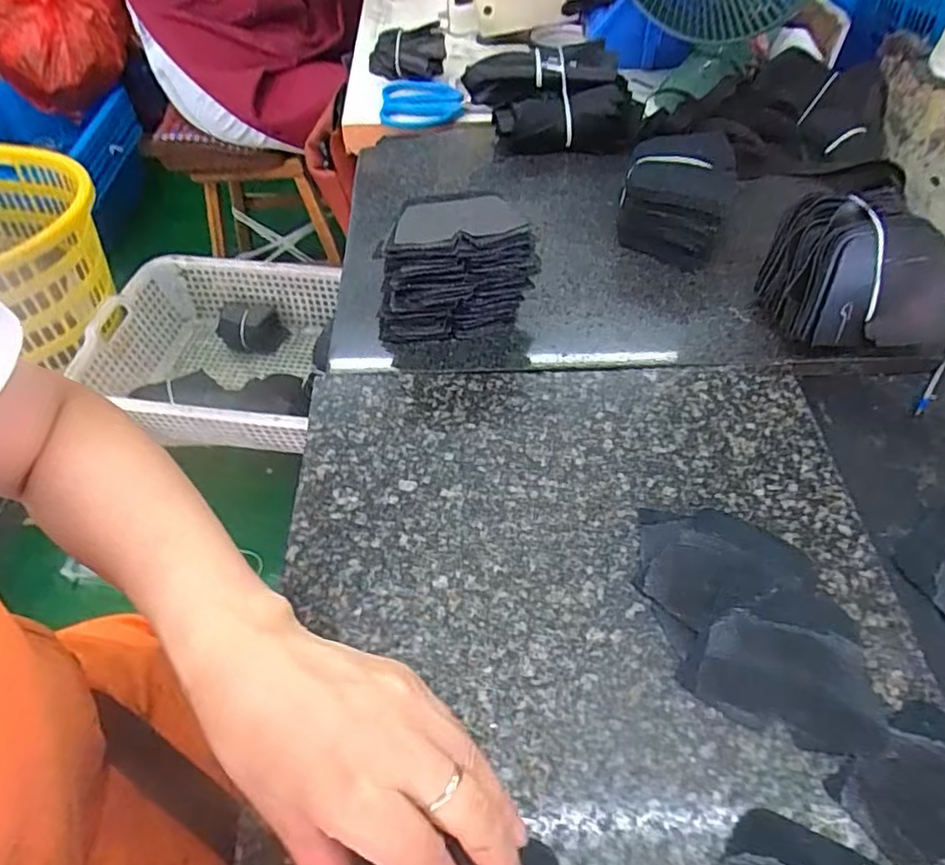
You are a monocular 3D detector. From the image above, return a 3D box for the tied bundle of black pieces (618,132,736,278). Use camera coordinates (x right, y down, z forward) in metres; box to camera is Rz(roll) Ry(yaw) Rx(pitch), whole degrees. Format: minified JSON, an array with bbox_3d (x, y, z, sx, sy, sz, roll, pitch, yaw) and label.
[{"bbox_3d":[0.170,-0.199,0.517,0.085,0.073,0.093,13,54,10],"label":"tied bundle of black pieces"}]

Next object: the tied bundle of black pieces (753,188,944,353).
[{"bbox_3d":[0.283,-0.114,0.447,0.117,0.089,0.090,4,53,3],"label":"tied bundle of black pieces"}]

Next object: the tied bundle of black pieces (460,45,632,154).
[{"bbox_3d":[0.075,-0.333,0.616,0.163,0.077,0.076,3,53,2],"label":"tied bundle of black pieces"}]

